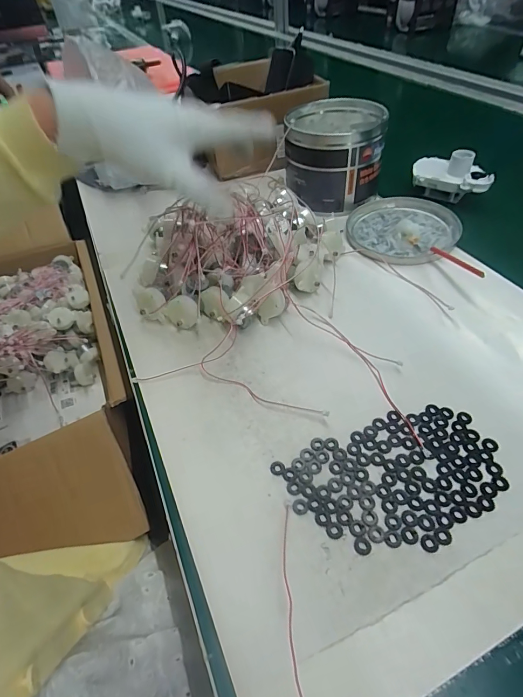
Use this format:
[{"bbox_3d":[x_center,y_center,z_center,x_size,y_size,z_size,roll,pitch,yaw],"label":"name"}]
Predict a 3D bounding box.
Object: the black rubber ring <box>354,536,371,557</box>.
[{"bbox_3d":[0.064,0.124,0.235,0.011,0.004,0.011,-3,49,4],"label":"black rubber ring"}]

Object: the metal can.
[{"bbox_3d":[0.097,-0.259,0.509,0.123,0.101,0.133,-3,49,4],"label":"metal can"}]

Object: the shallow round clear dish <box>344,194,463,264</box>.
[{"bbox_3d":[0.176,-0.151,0.464,0.129,0.013,0.137,-3,49,4],"label":"shallow round clear dish"}]

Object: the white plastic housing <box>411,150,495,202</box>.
[{"bbox_3d":[0.254,-0.234,0.500,0.100,0.051,0.054,27,57,27],"label":"white plastic housing"}]

